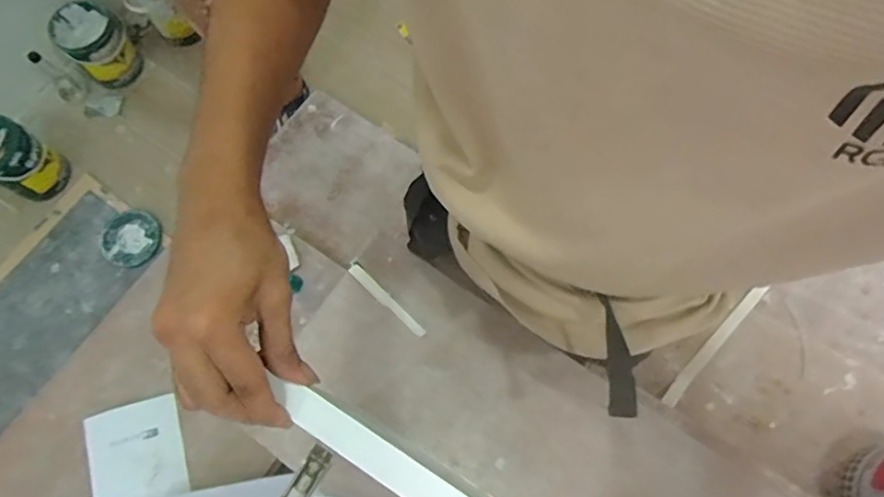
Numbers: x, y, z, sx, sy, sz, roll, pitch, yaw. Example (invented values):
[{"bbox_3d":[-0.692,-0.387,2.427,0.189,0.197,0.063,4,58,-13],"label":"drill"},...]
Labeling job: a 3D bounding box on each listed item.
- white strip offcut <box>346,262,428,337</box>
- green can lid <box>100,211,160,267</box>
[{"bbox_3d":[-0.073,0.068,0.722,0.130,0.008,0.015,41,78,12],"label":"white strip offcut"},{"bbox_3d":[-0.872,-0.029,1.543,0.151,0.016,0.163,0,88,1],"label":"green can lid"}]

